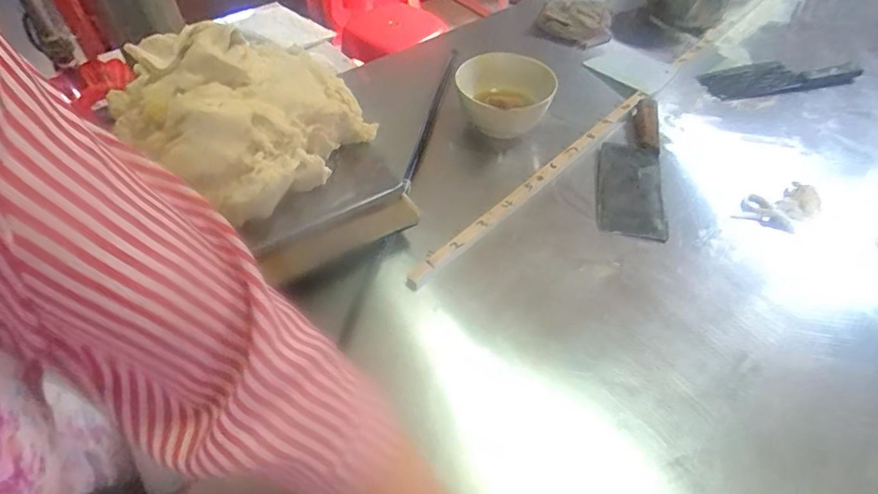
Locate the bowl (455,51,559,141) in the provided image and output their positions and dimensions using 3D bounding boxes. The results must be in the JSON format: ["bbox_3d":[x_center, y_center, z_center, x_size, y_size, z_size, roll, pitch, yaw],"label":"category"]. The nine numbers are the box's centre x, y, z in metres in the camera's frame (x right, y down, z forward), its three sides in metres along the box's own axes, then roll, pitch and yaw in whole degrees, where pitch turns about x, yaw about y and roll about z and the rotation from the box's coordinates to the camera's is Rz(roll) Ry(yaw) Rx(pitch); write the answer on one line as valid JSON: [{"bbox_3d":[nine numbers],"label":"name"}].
[{"bbox_3d":[0.096,-0.216,0.734,0.137,0.094,0.131,-2,51,2],"label":"bowl"}]

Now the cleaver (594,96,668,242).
[{"bbox_3d":[0.272,-0.118,0.695,0.084,0.025,0.260,8,52,9],"label":"cleaver"}]

